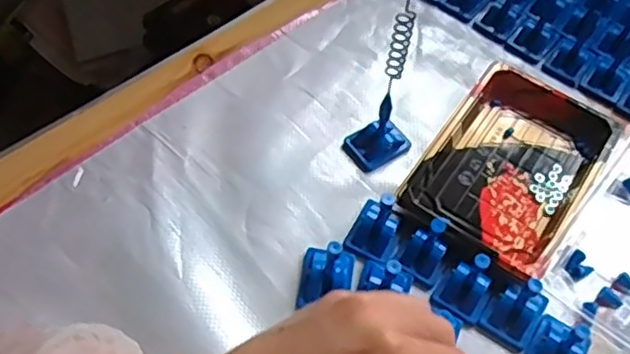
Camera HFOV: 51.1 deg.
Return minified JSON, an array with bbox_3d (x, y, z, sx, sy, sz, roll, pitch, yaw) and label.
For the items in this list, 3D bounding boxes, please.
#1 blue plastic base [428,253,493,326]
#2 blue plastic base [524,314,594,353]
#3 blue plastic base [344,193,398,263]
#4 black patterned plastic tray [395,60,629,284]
[{"bbox_3d":[0.100,0.070,0.427,0.032,0.040,0.032,37,61,18],"label":"blue plastic base"},{"bbox_3d":[0.158,0.109,0.419,0.036,0.024,0.046,31,59,15],"label":"blue plastic base"},{"bbox_3d":[0.044,0.032,0.451,0.033,0.042,0.039,21,57,9],"label":"blue plastic base"},{"bbox_3d":[0.147,-0.008,0.489,0.112,0.026,0.173,31,59,15],"label":"black patterned plastic tray"}]

